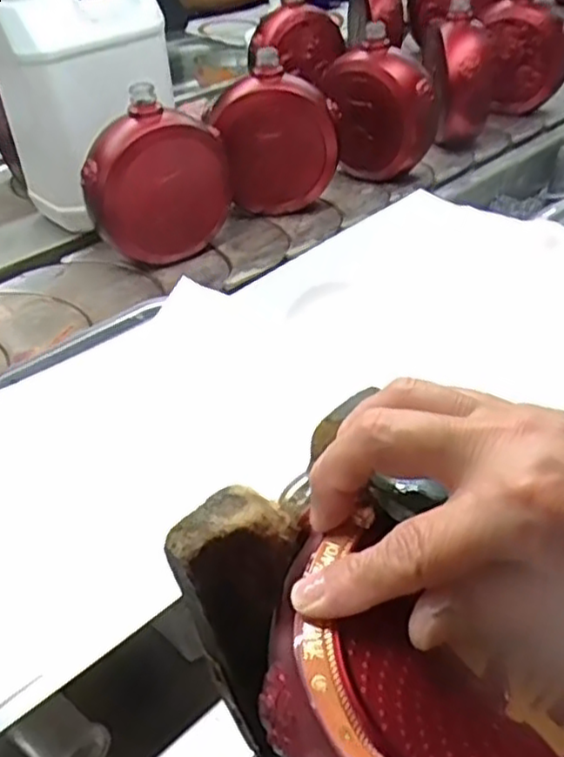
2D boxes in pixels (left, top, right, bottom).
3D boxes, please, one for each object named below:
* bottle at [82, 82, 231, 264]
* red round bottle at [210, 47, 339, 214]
[{"bbox_3d":[-0.117,-0.192,0.666,0.050,0.151,0.132,29,49,35],"label":"bottle"},{"bbox_3d":[-0.006,-0.248,0.728,0.122,0.143,0.075,3,39,10],"label":"red round bottle"}]

